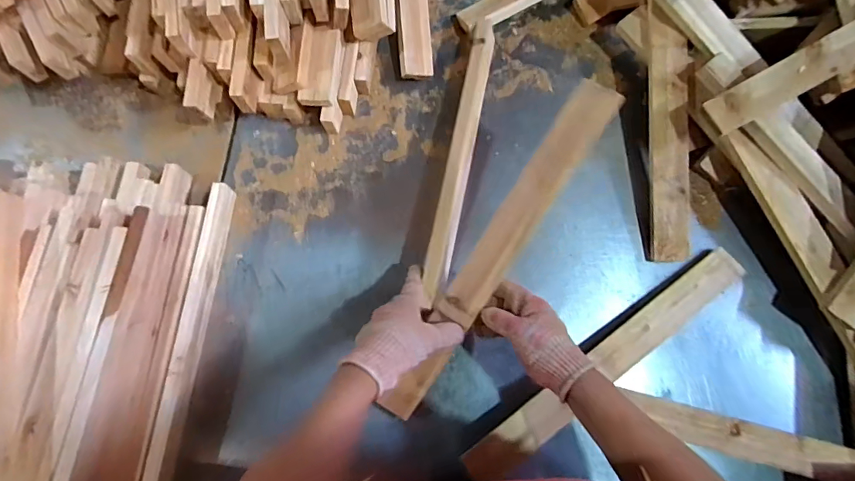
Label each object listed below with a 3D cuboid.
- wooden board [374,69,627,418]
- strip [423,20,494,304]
[{"bbox_3d":[0.076,0.030,0.566,0.051,0.018,0.480,32,104,6],"label":"wooden board"},{"bbox_3d":[0.050,-0.132,0.678,0.032,0.044,0.443,11,75,2],"label":"strip"}]

